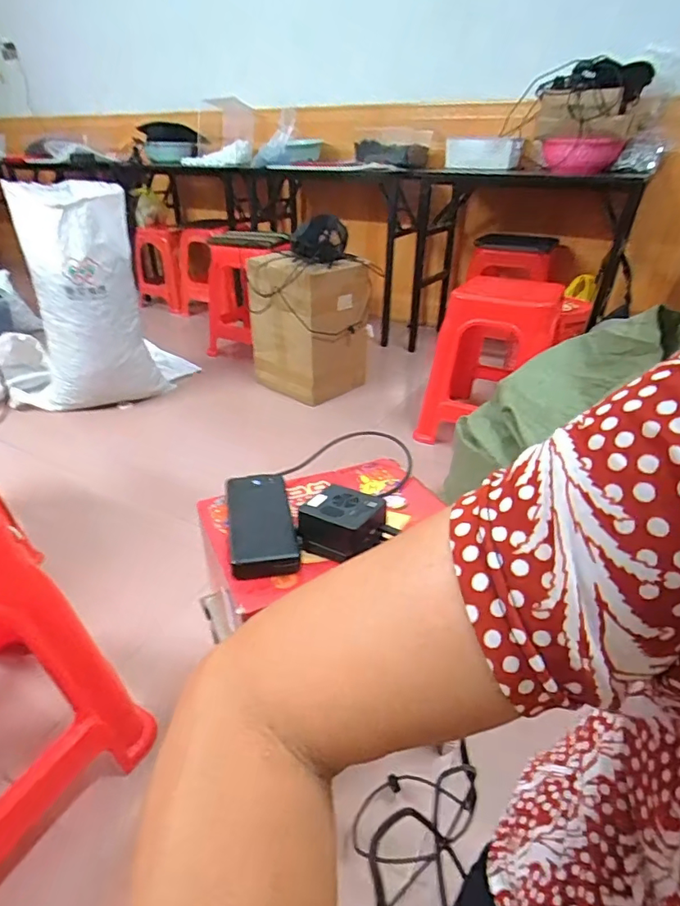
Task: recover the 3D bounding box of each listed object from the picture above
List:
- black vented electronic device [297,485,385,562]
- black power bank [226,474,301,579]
[{"bbox_3d":[0.003,0.082,0.570,0.086,0.056,0.079,13,34,20],"label":"black vented electronic device"},{"bbox_3d":[-0.092,0.077,0.583,0.070,0.023,0.158,-7,32,-10],"label":"black power bank"}]

